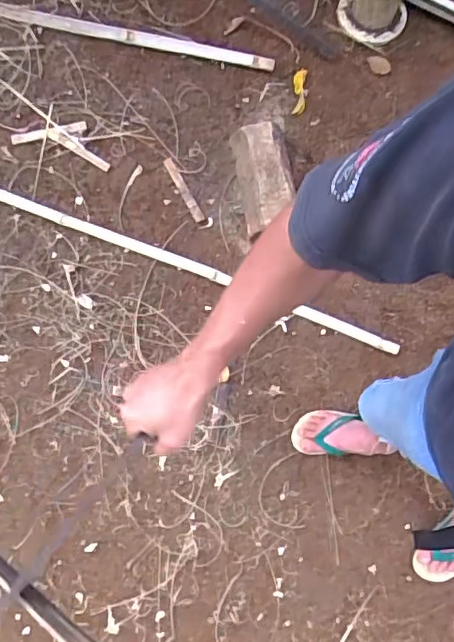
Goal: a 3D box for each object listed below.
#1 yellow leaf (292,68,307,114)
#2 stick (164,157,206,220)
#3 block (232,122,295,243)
[{"bbox_3d":[0.201,-0.638,1.601,0.035,0.039,0.131,5,80,-1],"label":"yellow leaf"},{"bbox_3d":[-0.118,-0.360,1.565,0.029,0.016,0.201,-27,79,-7],"label":"stick"},{"bbox_3d":[0.099,-0.368,1.491,0.132,0.107,0.282,-10,78,-4],"label":"block"}]

